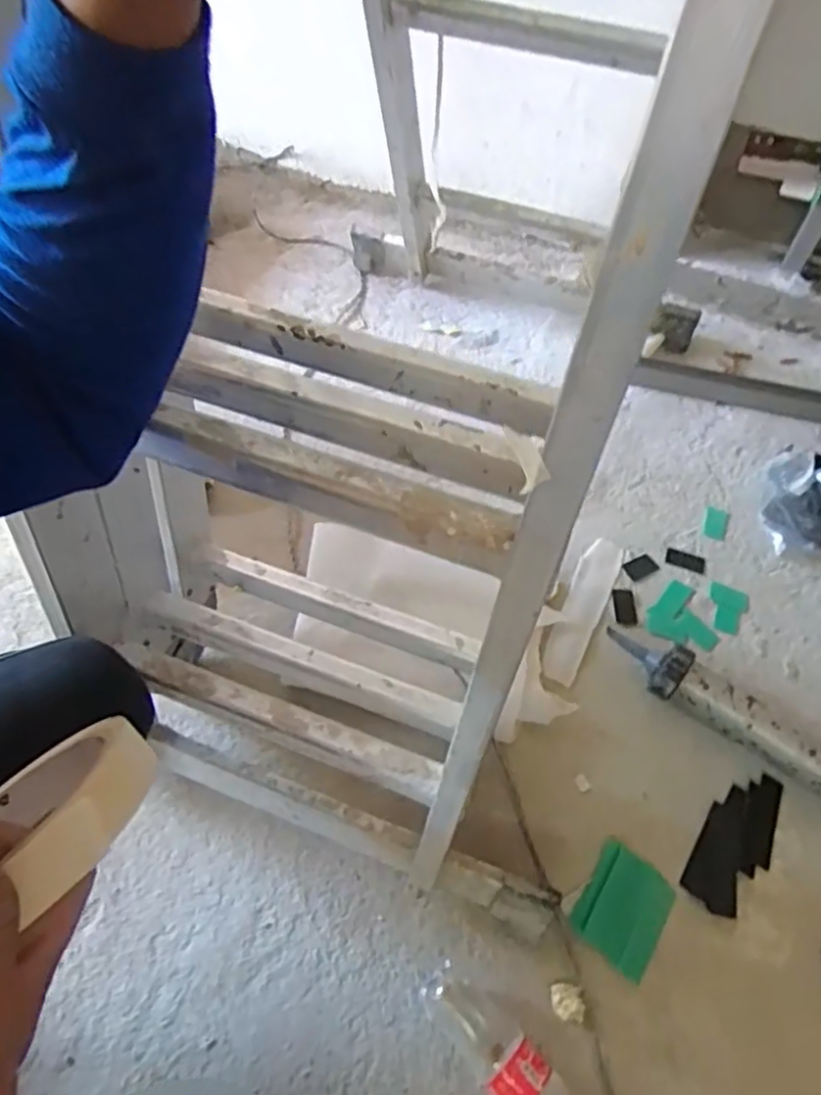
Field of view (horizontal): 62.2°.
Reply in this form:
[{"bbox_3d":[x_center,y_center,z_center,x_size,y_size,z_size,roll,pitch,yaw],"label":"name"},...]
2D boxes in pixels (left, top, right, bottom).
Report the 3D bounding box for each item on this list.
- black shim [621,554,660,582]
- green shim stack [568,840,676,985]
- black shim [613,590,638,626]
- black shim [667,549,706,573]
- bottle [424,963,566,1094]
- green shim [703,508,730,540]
[{"bbox_3d":[0.311,0.027,0.918,0.047,0.006,0.028,-25,61,-15],"label":"black shim"},{"bbox_3d":[0.217,0.369,0.695,0.080,0.031,0.099,29,63,17],"label":"green shim stack"},{"bbox_3d":[0.280,0.078,0.888,0.028,0.006,0.050,0,58,0],"label":"black shim"},{"bbox_3d":[0.377,0.019,0.933,0.052,0.005,0.026,16,60,10],"label":"black shim"},{"bbox_3d":[0.089,0.471,0.620,0.059,0.063,0.192,-39,53,-21],"label":"bottle"},{"bbox_3d":[0.431,-0.033,0.959,0.032,0.004,0.053,16,60,10],"label":"green shim"}]

